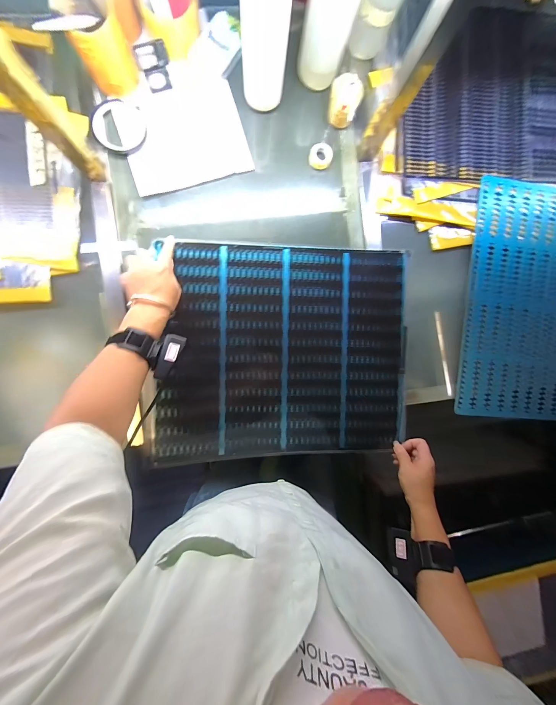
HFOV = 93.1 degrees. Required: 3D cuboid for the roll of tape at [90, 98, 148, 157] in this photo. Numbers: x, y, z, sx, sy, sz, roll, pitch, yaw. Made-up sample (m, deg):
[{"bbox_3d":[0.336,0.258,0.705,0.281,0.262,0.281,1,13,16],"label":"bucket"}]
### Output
[{"bbox_3d":[-0.286,-0.406,0.472,0.090,0.008,0.090,0,93,-6],"label":"roll of tape"}]

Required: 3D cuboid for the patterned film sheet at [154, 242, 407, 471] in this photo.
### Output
[{"bbox_3d":[0.022,-0.008,0.502,0.459,0.051,0.405,1,93,-6],"label":"patterned film sheet"}]

